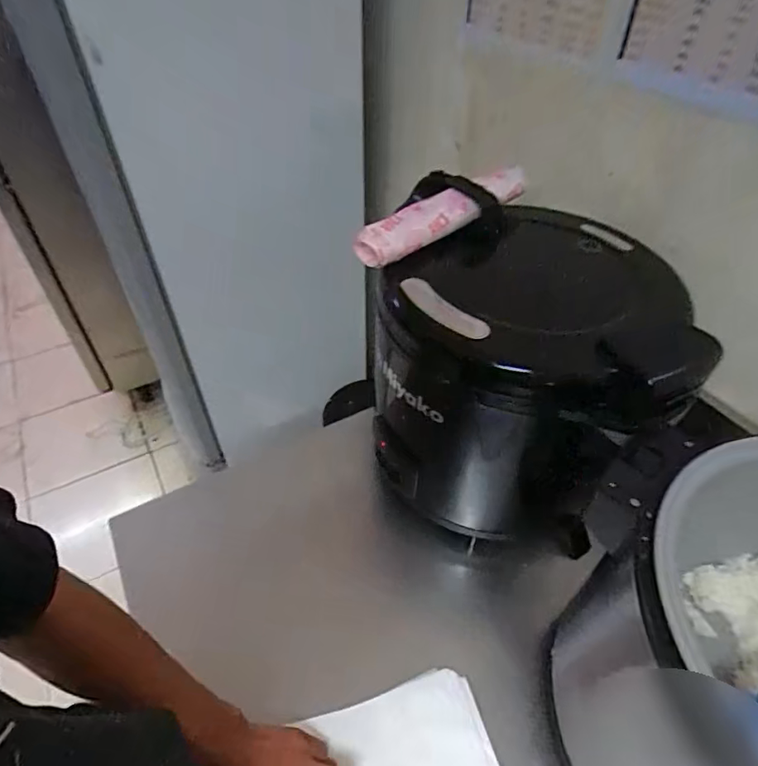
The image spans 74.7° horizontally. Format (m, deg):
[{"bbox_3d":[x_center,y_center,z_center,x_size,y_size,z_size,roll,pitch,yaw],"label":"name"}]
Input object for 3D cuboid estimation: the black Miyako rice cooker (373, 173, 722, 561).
[{"bbox_3d":[0.181,-0.013,0.702,0.327,0.380,0.319,18,47,16],"label":"black Miyako rice cooker"}]

